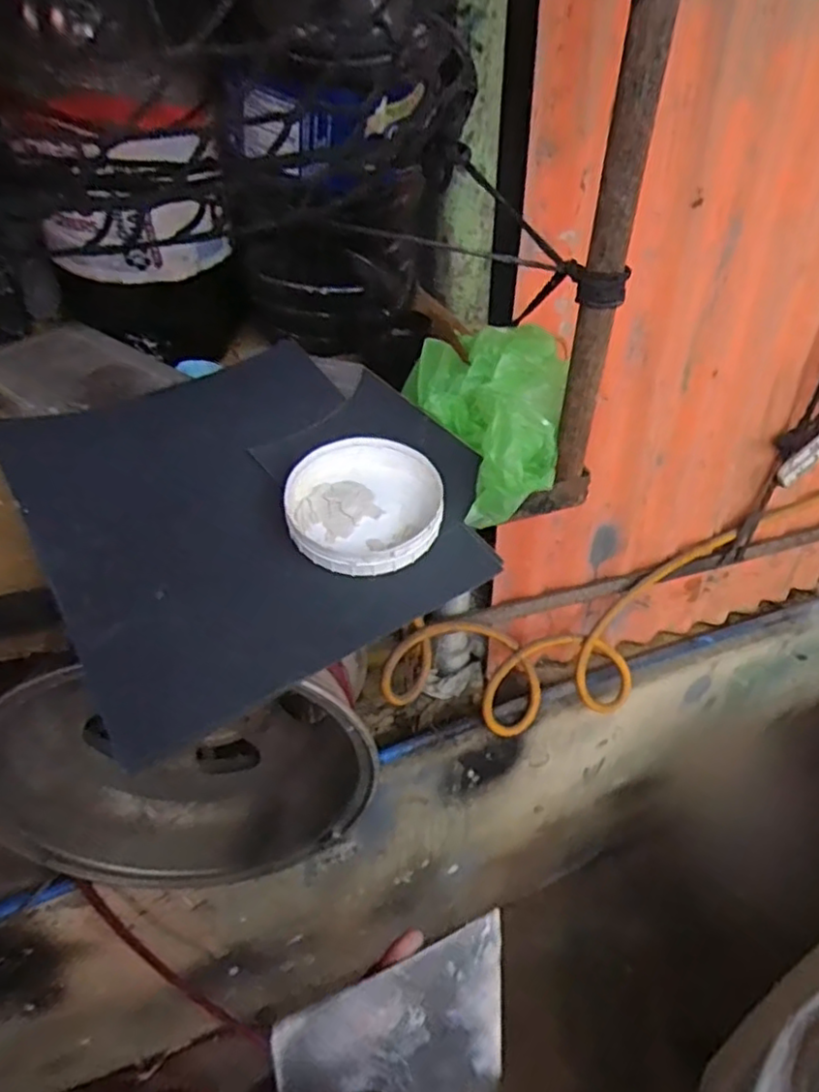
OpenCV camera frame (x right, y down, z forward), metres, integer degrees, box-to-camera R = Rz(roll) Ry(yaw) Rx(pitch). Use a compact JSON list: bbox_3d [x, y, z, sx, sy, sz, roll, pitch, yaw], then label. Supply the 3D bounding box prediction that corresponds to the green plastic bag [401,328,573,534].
[{"bbox_3d":[0.060,-0.089,0.441,0.105,0.070,0.154,-5,38,-7],"label":"green plastic bag"}]

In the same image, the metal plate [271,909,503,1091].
[{"bbox_3d":[-0.001,0.259,0.325,0.140,0.097,0.005,0,-2,-40],"label":"metal plate"}]

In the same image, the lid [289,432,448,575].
[{"bbox_3d":[-0.027,-0.027,0.406,0.098,0.018,0.096,-1,53,1],"label":"lid"}]

